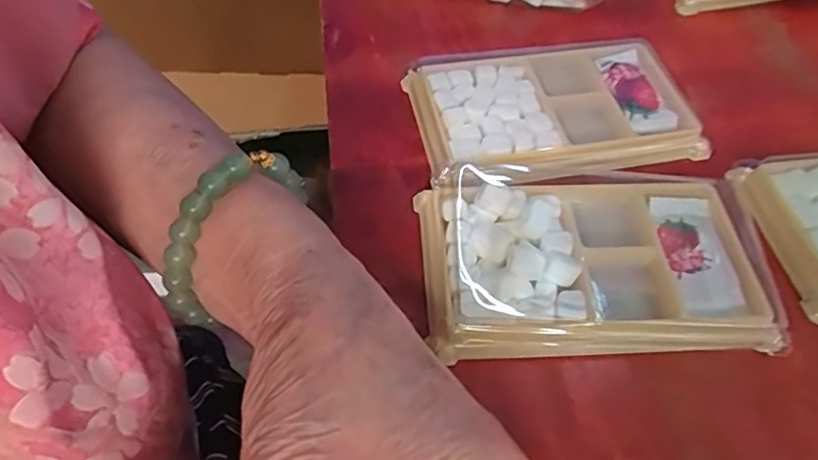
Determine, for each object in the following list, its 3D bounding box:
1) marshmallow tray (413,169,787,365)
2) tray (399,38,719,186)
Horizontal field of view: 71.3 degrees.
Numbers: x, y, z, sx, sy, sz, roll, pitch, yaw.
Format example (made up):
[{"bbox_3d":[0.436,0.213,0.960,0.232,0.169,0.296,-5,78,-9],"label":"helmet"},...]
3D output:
[{"bbox_3d":[0.075,0.011,0.237,0.134,0.015,0.080,-2,57,-4],"label":"marshmallow tray"},{"bbox_3d":[0.072,-0.063,0.289,0.135,0.013,0.084,-10,58,-9],"label":"tray"}]

